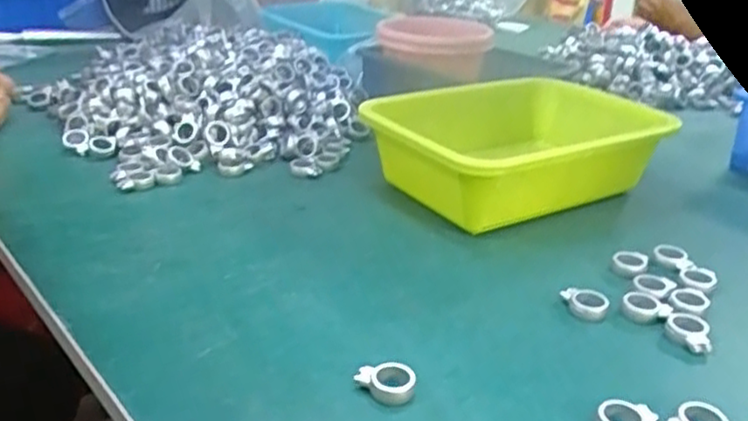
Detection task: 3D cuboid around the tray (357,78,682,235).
[{"bbox_3d":[0.126,-0.058,0.664,0.259,0.083,0.209,-13,28,-28],"label":"tray"}]

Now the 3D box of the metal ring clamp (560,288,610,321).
[{"bbox_3d":[0.147,0.065,0.479,0.033,0.012,0.022,12,26,21],"label":"metal ring clamp"}]

